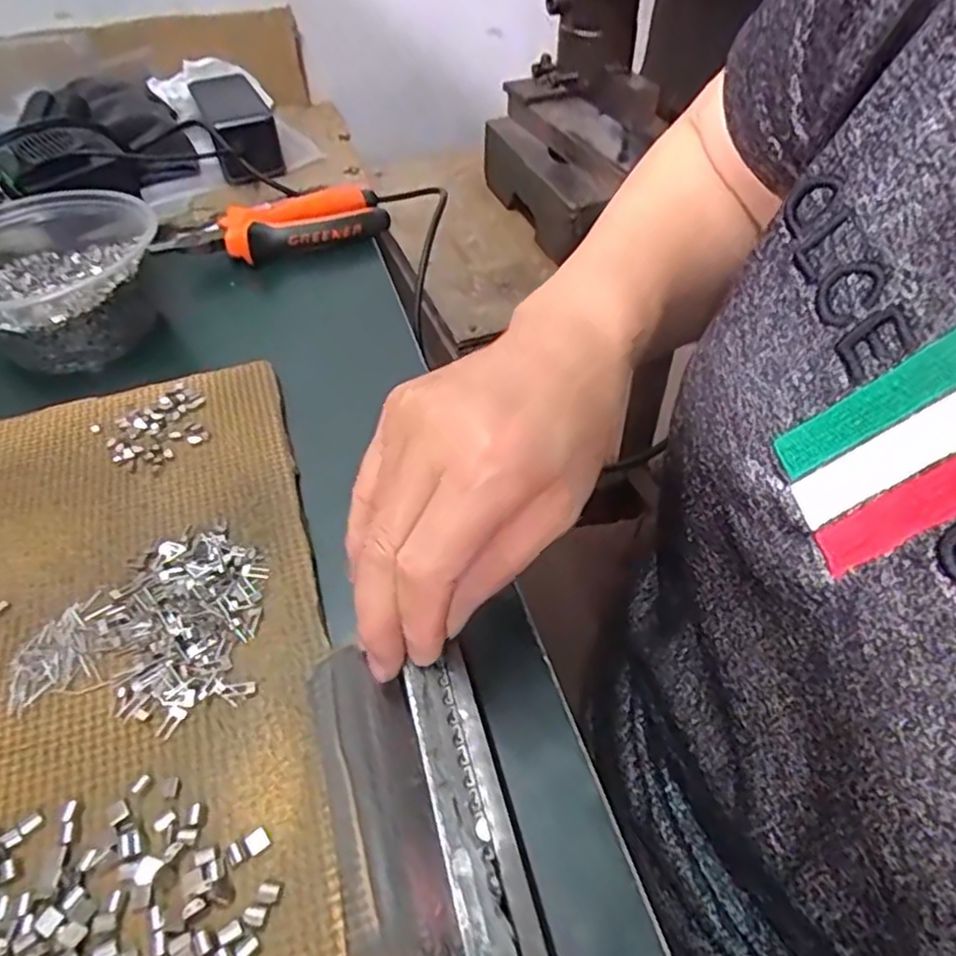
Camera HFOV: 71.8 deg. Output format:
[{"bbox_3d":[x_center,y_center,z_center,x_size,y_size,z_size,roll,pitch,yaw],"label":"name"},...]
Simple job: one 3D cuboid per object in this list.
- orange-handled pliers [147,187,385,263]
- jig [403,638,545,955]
[{"bbox_3d":[-0.154,-0.188,0.503,0.163,0.032,0.064,-16,49,-13],"label":"orange-handled pliers"},{"bbox_3d":[-0.002,0.105,0.200,0.021,0.004,0.109,-10,48,-11],"label":"jig"}]

